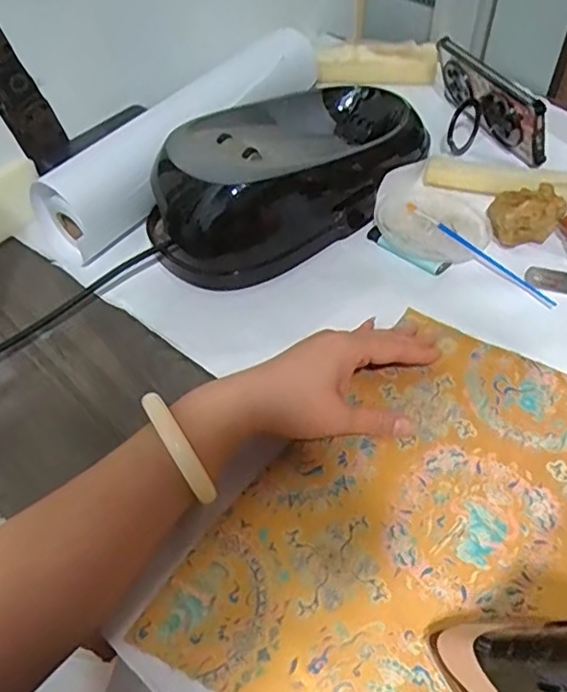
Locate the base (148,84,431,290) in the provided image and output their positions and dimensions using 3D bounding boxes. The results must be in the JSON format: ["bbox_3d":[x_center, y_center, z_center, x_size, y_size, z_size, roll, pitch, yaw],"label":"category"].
[{"bbox_3d":[0.008,-0.170,0.554,0.149,0.085,0.290,35,62,29],"label":"base"}]

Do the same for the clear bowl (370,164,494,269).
[{"bbox_3d":[0.138,-0.124,0.550,0.106,0.018,0.119,21,56,21],"label":"clear bowl"}]

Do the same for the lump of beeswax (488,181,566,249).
[{"bbox_3d":[0.212,-0.114,0.524,0.058,0.039,0.056,12,53,15],"label":"lump of beeswax"}]

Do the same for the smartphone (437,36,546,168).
[{"bbox_3d":[0.207,-0.251,0.603,0.013,0.077,0.153,-29,54,-1],"label":"smartphone"}]

